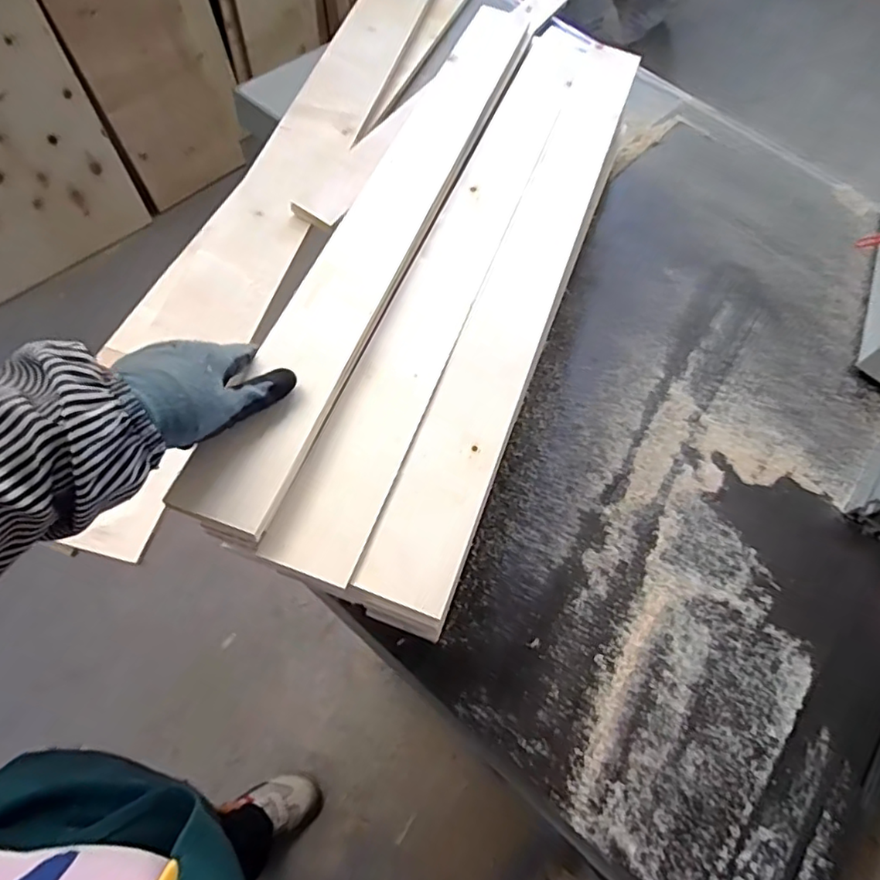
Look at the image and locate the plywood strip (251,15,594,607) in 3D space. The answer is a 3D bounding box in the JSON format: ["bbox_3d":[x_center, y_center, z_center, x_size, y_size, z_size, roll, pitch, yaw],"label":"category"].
[{"bbox_3d":[0.030,-0.215,0.599,0.070,0.015,0.756,18,62,10],"label":"plywood strip"}]

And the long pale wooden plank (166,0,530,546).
[{"bbox_3d":[-0.042,-0.232,0.580,0.070,0.020,0.707,21,61,2],"label":"long pale wooden plank"}]

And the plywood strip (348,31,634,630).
[{"bbox_3d":[0.095,-0.186,0.591,0.072,0.008,0.733,18,62,10],"label":"plywood strip"}]

